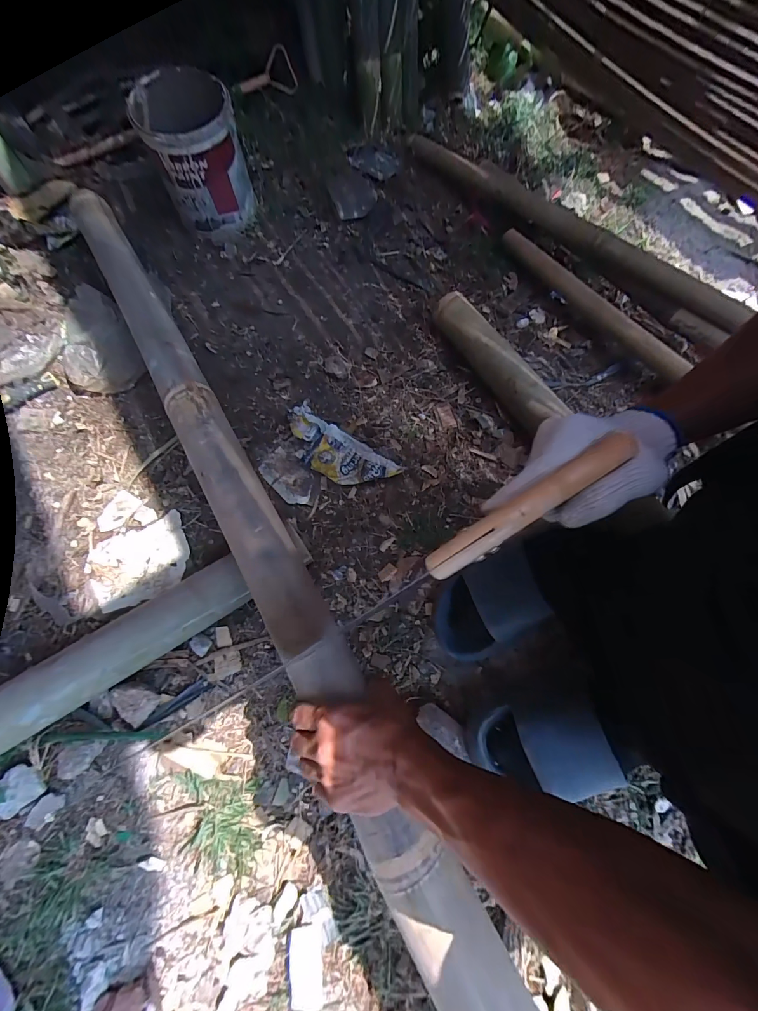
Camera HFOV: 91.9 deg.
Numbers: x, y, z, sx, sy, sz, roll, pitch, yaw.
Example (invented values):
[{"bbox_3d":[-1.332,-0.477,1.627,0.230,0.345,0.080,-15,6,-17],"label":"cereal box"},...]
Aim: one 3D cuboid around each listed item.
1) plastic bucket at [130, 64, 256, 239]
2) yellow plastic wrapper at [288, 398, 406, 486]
[{"bbox_3d":[-0.369,-0.705,0.753,0.181,0.207,0.174,-16,69,-9],"label":"plastic bucket"},{"bbox_3d":[-0.076,-0.094,0.622,0.219,0.032,0.094,37,70,12],"label":"yellow plastic wrapper"}]

